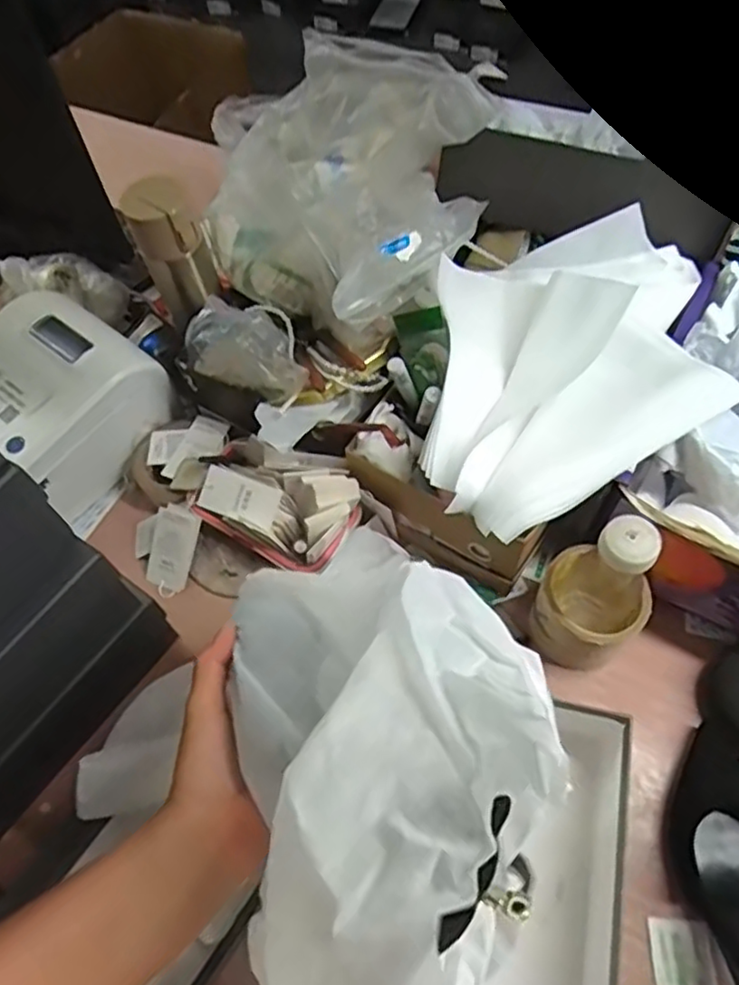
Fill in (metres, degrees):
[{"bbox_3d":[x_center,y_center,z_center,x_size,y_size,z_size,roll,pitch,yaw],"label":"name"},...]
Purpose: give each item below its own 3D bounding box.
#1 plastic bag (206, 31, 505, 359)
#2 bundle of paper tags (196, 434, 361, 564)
[{"bbox_3d":[-0.027,-0.308,0.673,0.276,0.169,0.232,39,68,22],"label":"plastic bag"},{"bbox_3d":[-0.090,0.002,0.632,0.152,0.054,0.101,23,63,15],"label":"bundle of paper tags"}]

